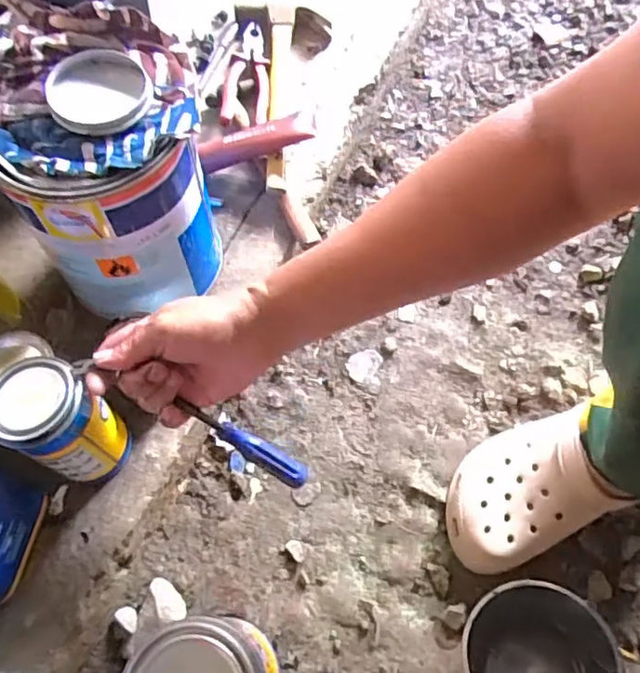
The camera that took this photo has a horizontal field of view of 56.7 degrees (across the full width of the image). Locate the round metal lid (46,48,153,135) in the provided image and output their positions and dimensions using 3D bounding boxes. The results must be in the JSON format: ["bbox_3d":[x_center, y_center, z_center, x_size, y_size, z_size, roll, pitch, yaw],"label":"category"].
[{"bbox_3d":[-0.173,-0.192,0.466,0.077,0.012,0.082,0,65,0],"label":"round metal lid"}]

